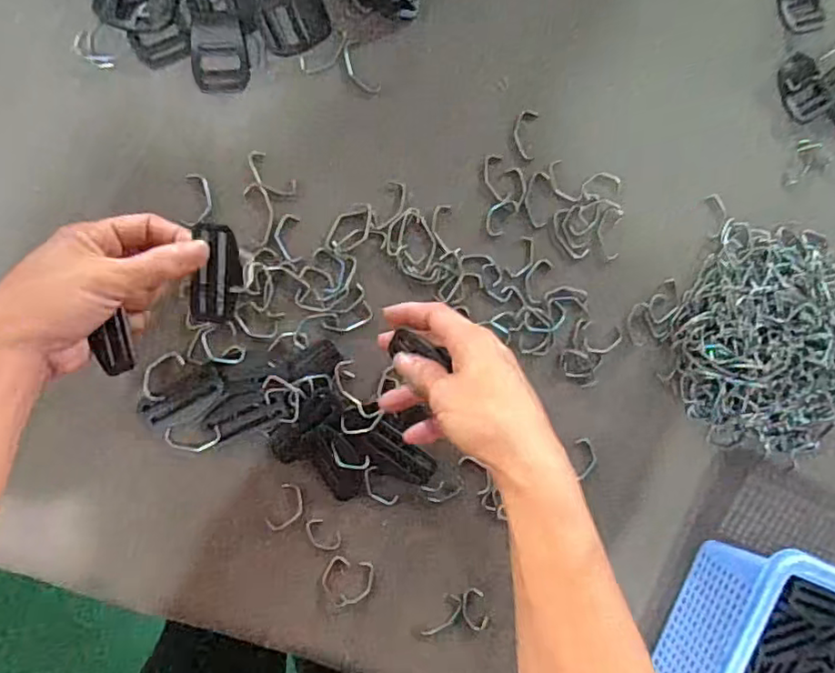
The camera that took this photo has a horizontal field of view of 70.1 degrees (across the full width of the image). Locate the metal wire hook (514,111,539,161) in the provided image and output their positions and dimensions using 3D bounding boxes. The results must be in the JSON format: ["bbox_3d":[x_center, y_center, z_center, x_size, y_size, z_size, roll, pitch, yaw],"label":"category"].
[{"bbox_3d":[0.077,-0.145,0.428,0.016,0.004,0.035,5,92,-9],"label":"metal wire hook"}]

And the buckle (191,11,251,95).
[{"bbox_3d":[-0.129,-0.185,0.390,0.035,0.005,0.049,-2,93,-9],"label":"buckle"}]

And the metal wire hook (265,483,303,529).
[{"bbox_3d":[-0.092,0.122,0.421,0.021,0.004,0.035,26,89,-9],"label":"metal wire hook"}]

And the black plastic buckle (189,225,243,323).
[{"bbox_3d":[-0.118,-0.036,0.350,0.027,0.009,0.058,8,106,-9],"label":"black plastic buckle"}]

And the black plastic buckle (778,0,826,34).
[{"bbox_3d":[0.292,-0.255,0.453,0.034,0.007,0.045,-21,96,-7],"label":"black plastic buckle"}]

